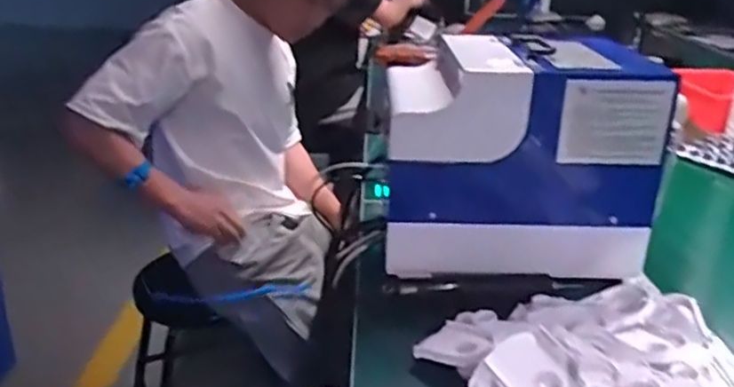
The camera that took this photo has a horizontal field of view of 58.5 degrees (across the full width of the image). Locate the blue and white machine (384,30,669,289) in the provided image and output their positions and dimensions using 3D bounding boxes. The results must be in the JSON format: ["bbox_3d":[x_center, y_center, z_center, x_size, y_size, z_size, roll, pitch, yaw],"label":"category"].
[{"bbox_3d":[0.182,-0.048,0.840,0.311,0.271,0.196,1,23,-1],"label":"blue and white machine"}]

